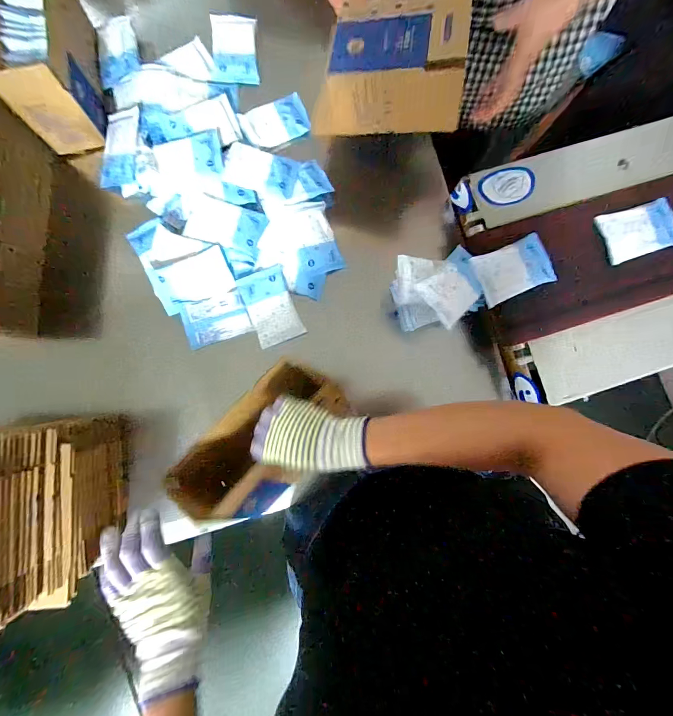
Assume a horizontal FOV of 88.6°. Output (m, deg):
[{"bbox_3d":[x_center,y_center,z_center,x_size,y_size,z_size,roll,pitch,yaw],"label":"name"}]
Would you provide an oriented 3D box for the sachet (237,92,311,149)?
[{"bbox_3d":[-0.117,-0.457,0.670,0.129,0.016,0.085,-29,89,-5],"label":"sachet"}]

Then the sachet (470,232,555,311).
[{"bbox_3d":[0.288,-0.144,0.559,0.131,0.013,0.083,-22,88,-5],"label":"sachet"}]

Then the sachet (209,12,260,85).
[{"bbox_3d":[-0.198,-0.604,0.674,0.087,0.031,0.133,-2,87,-4],"label":"sachet"}]

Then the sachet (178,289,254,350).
[{"bbox_3d":[-0.218,-0.071,0.625,0.115,0.013,0.082,-18,88,-5],"label":"sachet"}]

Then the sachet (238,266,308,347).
[{"bbox_3d":[-0.117,-0.093,0.621,0.083,0.024,0.131,-21,88,-5],"label":"sachet"}]

